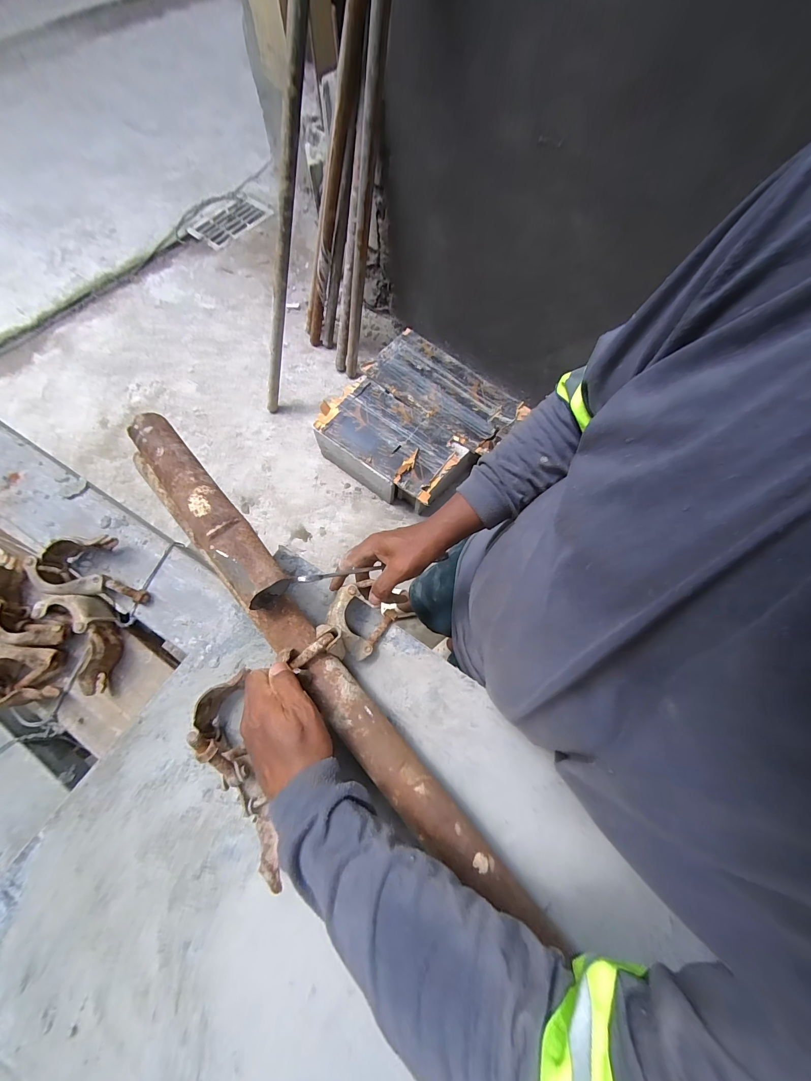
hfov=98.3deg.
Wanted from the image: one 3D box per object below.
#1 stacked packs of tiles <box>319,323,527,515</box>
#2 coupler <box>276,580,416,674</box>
[{"bbox_3d":[0.063,-0.491,1.507,0.644,0.212,0.681,39,74,10],"label":"stacked packs of tiles"},{"bbox_3d":[-0.067,0.103,0.408,0.075,0.073,0.132,38,72,13],"label":"coupler"}]

